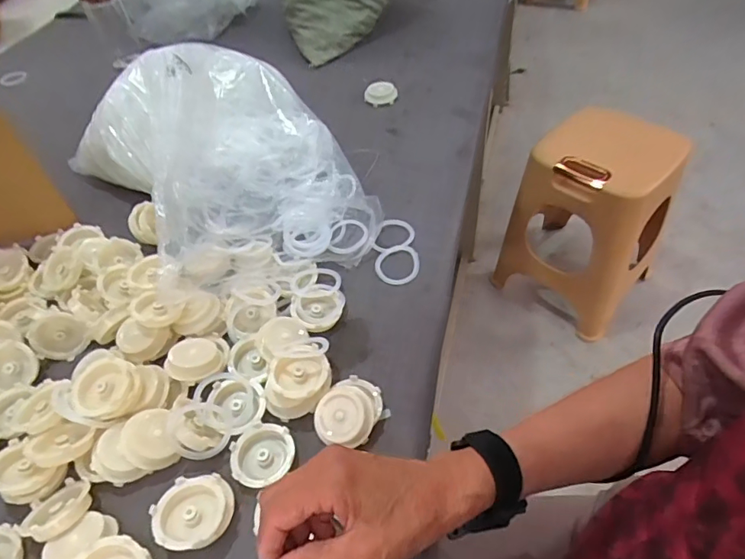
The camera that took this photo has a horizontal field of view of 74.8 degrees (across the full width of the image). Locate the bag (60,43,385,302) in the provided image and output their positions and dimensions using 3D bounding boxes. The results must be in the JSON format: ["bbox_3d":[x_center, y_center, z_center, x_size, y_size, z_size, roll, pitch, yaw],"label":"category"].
[{"bbox_3d":[-0.204,-0.160,0.665,0.321,0.141,0.410,-29,53,-18],"label":"bag"}]

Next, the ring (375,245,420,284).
[{"bbox_3d":[0.031,-0.020,0.615,0.056,0.008,0.060,-3,49,3],"label":"ring"}]

